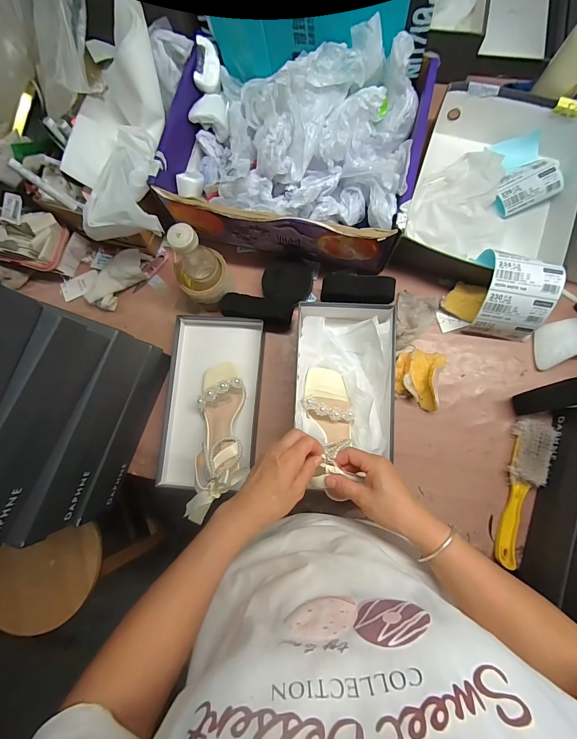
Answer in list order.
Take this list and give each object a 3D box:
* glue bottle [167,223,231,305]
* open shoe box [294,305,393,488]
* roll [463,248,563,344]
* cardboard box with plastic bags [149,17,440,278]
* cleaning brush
[{"bbox_3d":[-0.147,-0.162,0.549,0.085,0.171,0.070,-32,81,-1],"label":"glue bottle"},{"bbox_3d":[0.090,0.028,0.563,0.156,0.080,0.283,3,82,5],"label":"open shoe box"},{"bbox_3d":[0.368,-0.124,0.556,0.114,0.102,0.127,12,83,6],"label":"roll"},{"bbox_3d":[0.004,-0.367,0.561,0.404,0.183,0.294,12,83,6],"label":"cardboard box with plastic bags"},{"bbox_3d":[0.384,0.196,0.539,0.054,0.035,0.238,14,83,6],"label":"cleaning brush"}]

